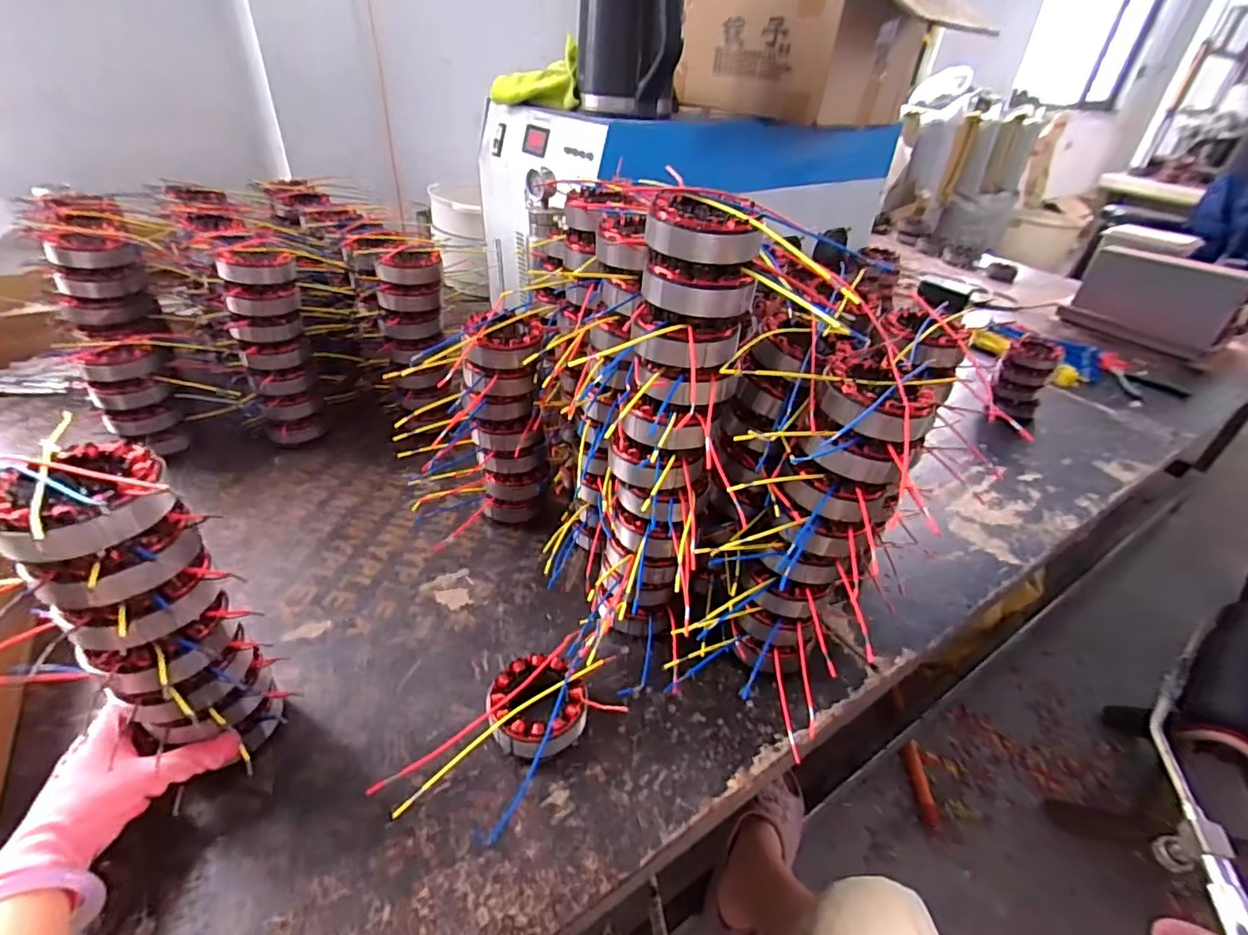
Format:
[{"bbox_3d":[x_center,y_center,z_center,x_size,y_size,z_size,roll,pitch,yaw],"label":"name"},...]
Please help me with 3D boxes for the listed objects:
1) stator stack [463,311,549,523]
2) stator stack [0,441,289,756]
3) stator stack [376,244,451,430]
[{"bbox_3d":[-0.136,-0.045,0.675,0.091,0.254,0.071,-5,37,-14],"label":"stator stack"},{"bbox_3d":[-0.322,0.117,0.406,0.080,0.264,0.085,24,42,34],"label":"stator stack"},{"bbox_3d":[-0.299,-0.186,0.829,0.086,0.240,0.070,4,36,-2],"label":"stator stack"}]

